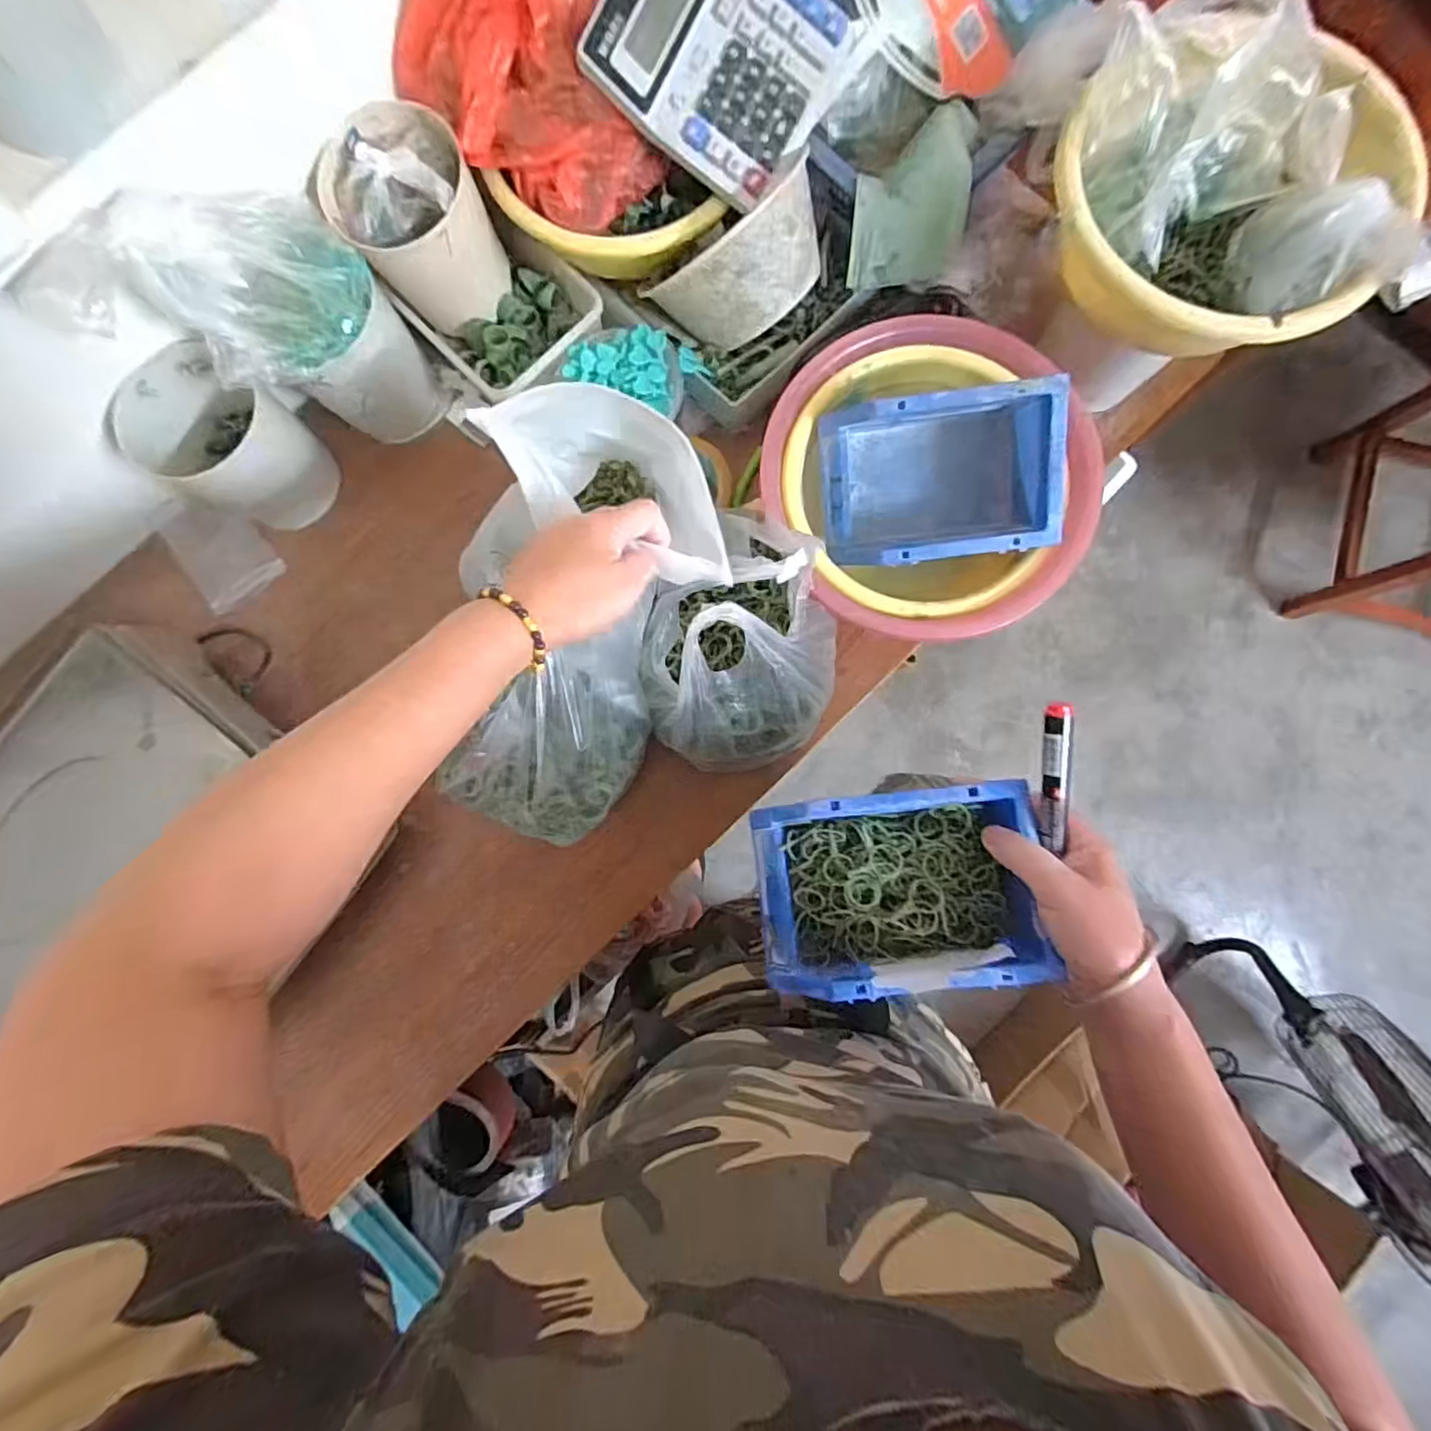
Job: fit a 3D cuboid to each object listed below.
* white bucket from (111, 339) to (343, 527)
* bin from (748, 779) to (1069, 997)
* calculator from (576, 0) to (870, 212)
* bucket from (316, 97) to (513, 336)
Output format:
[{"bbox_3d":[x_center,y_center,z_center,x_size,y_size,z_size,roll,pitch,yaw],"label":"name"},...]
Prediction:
[{"bbox_3d":[-0.421,-0.240,0.539,0.107,0.109,0.102,0,83,3],"label":"white bucket"},{"bbox_3d":[0.115,0.111,0.399,0.170,0.054,0.119,-7,83,2],"label":"bin"},{"bbox_3d":[0.008,-0.500,0.457,0.167,0.019,0.165,27,94,-18],"label":"calculator"},{"bbox_3d":[-0.246,-0.410,0.517,0.109,0.111,0.118,0,83,3],"label":"bucket"}]

